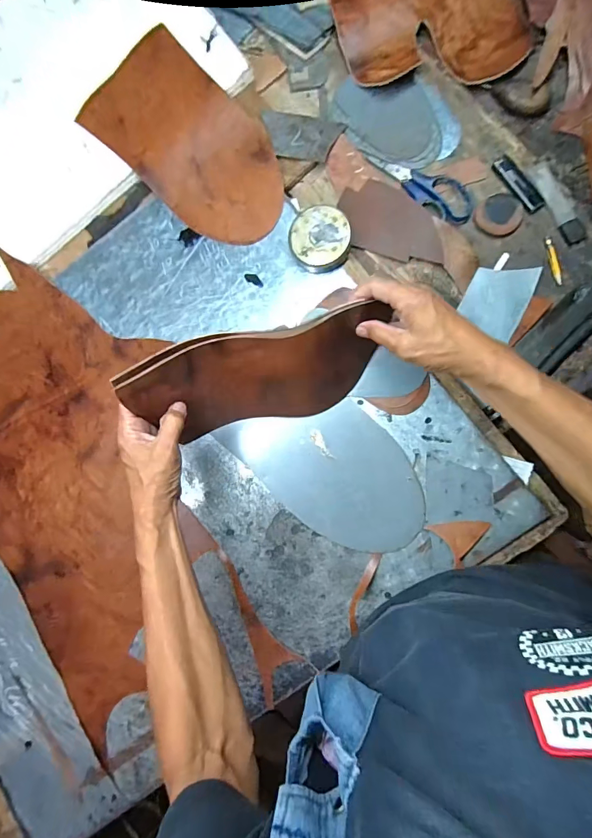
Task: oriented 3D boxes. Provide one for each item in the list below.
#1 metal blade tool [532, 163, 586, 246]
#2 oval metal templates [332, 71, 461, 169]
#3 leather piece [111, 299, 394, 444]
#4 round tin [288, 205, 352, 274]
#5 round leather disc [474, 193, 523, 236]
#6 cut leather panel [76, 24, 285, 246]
[{"bbox_3d":[0.331,-0.271,0.501,0.028,0.005,0.109,-24,82,6],"label":"metal blade tool"},{"bbox_3d":[0.136,-0.405,0.534,0.115,0.009,0.164,-38,87,3],"label":"oval metal templates"},{"bbox_3d":[-0.033,-0.042,0.447,0.268,0.168,0.037,-17,60,-9],"label":"leather piece"},{"bbox_3d":[0.030,-0.226,0.505,0.073,0.031,0.076,0,90,5],"label":"round tin"},{"bbox_3d":[0.258,-0.259,0.506,0.054,0.012,0.053,0,90,5],"label":"round leather disc"},{"bbox_3d":[-0.137,-0.367,0.533,0.300,0.011,0.155,43,94,0],"label":"cut leather panel"}]

